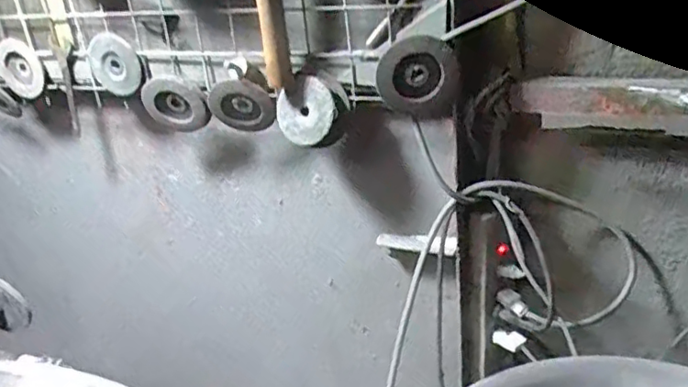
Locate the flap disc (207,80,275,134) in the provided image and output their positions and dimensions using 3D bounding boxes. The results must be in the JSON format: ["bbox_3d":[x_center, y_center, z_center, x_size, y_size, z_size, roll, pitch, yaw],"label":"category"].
[{"bbox_3d":[-0.145,-0.118,0.850,0.094,0.087,0.018,-38,29,44],"label":"flap disc"}]

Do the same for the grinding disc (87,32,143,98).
[{"bbox_3d":[-0.344,-0.195,0.914,0.099,0.098,0.019,46,39,2],"label":"grinding disc"}]

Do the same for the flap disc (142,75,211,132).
[{"bbox_3d":[-0.245,-0.128,0.912,0.110,0.096,0.029,11,49,18],"label":"flap disc"}]

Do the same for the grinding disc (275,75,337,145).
[{"bbox_3d":[-0.050,-0.104,0.791,0.084,0.087,0.014,43,32,20],"label":"grinding disc"}]

